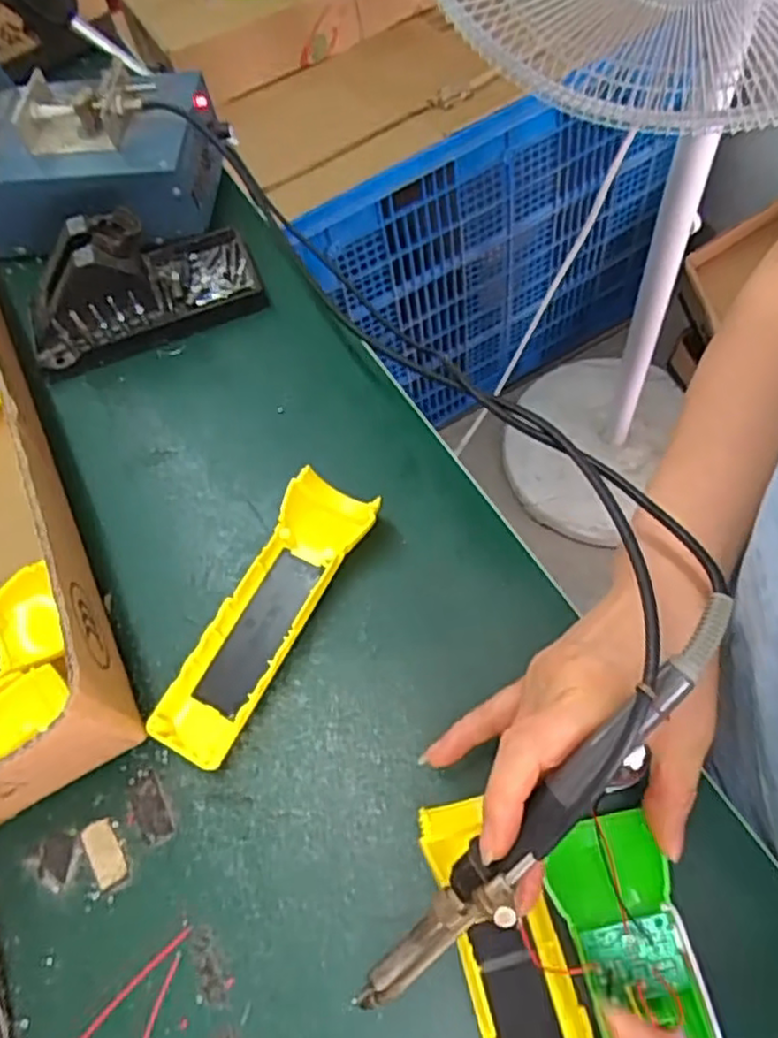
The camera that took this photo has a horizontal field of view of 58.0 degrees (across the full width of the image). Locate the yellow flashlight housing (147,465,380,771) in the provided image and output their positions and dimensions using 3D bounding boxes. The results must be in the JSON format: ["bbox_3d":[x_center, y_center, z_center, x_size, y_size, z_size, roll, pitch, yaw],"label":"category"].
[{"bbox_3d":[-0.066,0.048,0.375,0.048,0.029,0.160,27,68,18],"label":"yellow flashlight housing"}]

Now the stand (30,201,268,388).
[{"bbox_3d":[-0.172,-0.168,0.474,0.154,0.072,0.077,-22,63,-6],"label":"stand"}]

